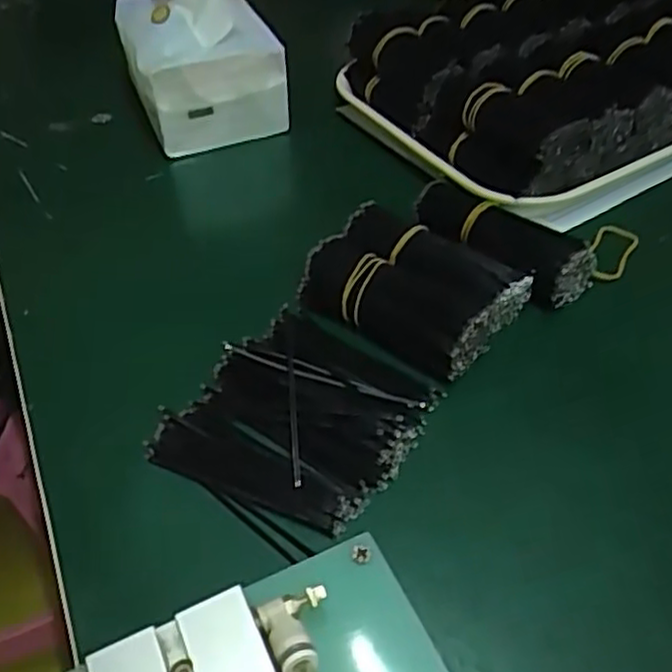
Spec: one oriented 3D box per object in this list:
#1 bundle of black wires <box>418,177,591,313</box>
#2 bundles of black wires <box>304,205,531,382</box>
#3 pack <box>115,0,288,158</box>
[{"bbox_3d":[0.091,-0.052,0.406,0.106,0.033,0.044,27,54,27],"label":"bundle of black wires"},{"bbox_3d":[0.040,-0.028,0.382,0.106,0.033,0.076,28,55,28],"label":"bundles of black wires"},{"bbox_3d":[-0.108,-0.220,0.531,0.099,0.118,0.135,-20,48,-13],"label":"pack"}]

